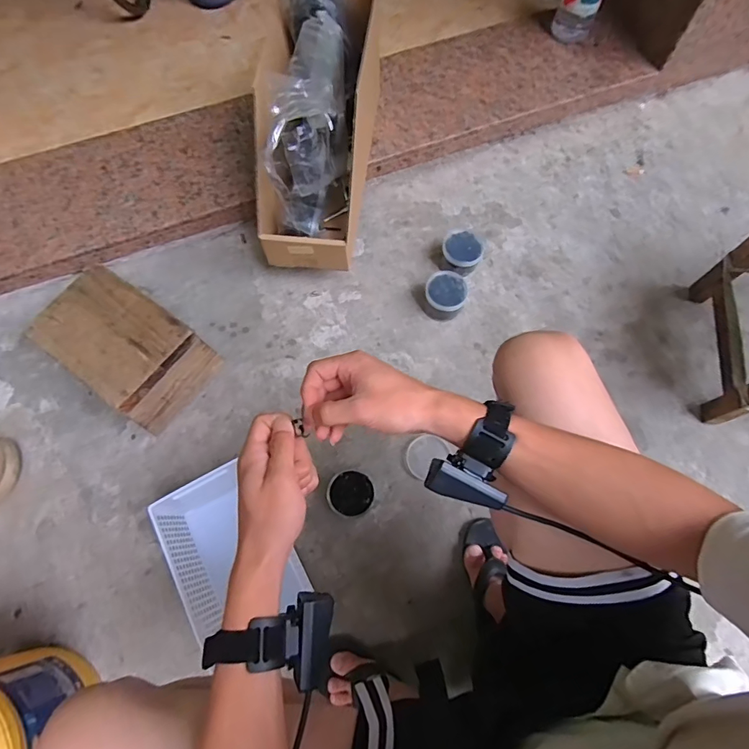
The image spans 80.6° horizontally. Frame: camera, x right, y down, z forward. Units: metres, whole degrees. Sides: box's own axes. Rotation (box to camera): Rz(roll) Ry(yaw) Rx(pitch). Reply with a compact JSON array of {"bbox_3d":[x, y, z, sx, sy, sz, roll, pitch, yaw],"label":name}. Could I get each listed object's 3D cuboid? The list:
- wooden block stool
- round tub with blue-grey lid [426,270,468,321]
[{"bbox_3d":[-0.449,-0.045,0.813,0.240,0.151,0.175,34,74,12],"label":"wooden block stool"},{"bbox_3d":[0.146,-0.163,0.915,0.084,0.072,0.087,0,77,-1],"label":"round tub with blue-grey lid"}]

